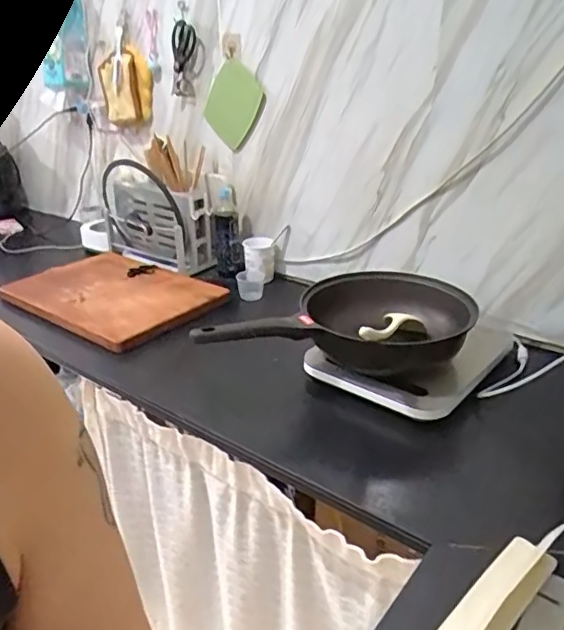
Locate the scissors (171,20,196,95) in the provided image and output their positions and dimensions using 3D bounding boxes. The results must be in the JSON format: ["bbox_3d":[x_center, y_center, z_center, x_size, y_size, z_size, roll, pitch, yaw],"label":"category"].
[{"bbox_3d":[-0.247,-0.618,1.391,0.014,0.170,0.073,-24,57,-39],"label":"scissors"}]

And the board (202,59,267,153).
[{"bbox_3d":[-0.116,-0.498,1.368,0.148,0.177,0.022,46,42,13],"label":"board"}]

